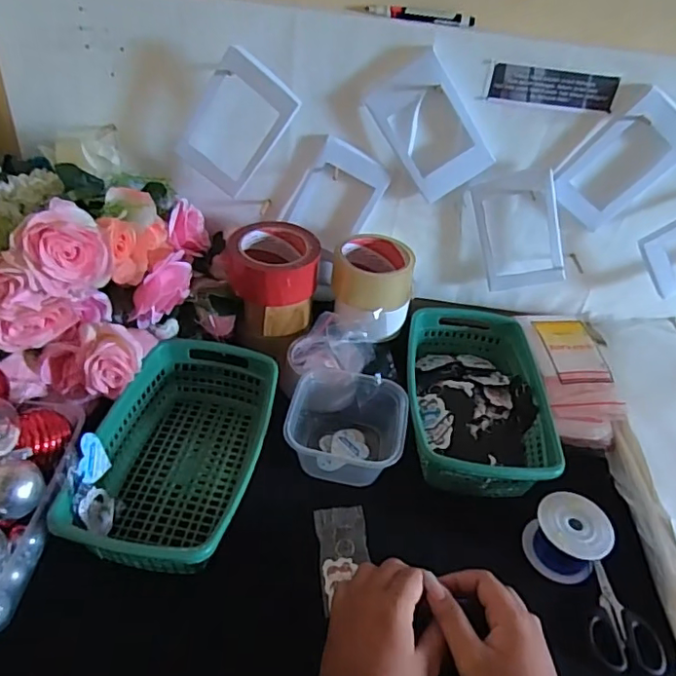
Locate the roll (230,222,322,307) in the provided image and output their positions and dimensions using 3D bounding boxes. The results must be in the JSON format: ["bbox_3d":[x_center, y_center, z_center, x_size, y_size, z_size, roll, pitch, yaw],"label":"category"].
[{"bbox_3d":[-0.075,-0.088,0.648,0.102,0.061,0.106,4,39,-4],"label":"roll"}]

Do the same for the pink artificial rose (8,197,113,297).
[{"bbox_3d":[-0.251,-0.080,0.503,0.081,0.075,0.051,-25,49,-33],"label":"pink artificial rose"}]

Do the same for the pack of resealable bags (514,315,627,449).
[{"bbox_3d":[0.277,0.041,0.675,0.094,0.057,0.183,2,40,-6],"label":"pack of resealable bags"}]

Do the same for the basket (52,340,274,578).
[{"bbox_3d":[-0.150,0.107,0.548,0.151,0.069,0.246,10,39,3],"label":"basket"}]

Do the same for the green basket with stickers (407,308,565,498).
[{"bbox_3d":[0.153,0.063,0.635,0.150,0.056,0.246,7,39,-1],"label":"green basket with stickers"}]

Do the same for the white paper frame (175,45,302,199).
[{"bbox_3d":[-0.112,-0.228,0.604,0.086,0.145,0.018,39,39,-10],"label":"white paper frame"}]

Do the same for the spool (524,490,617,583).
[{"bbox_3d":[0.214,0.187,0.521,0.059,0.055,0.065,-23,48,-32],"label":"spool"}]

